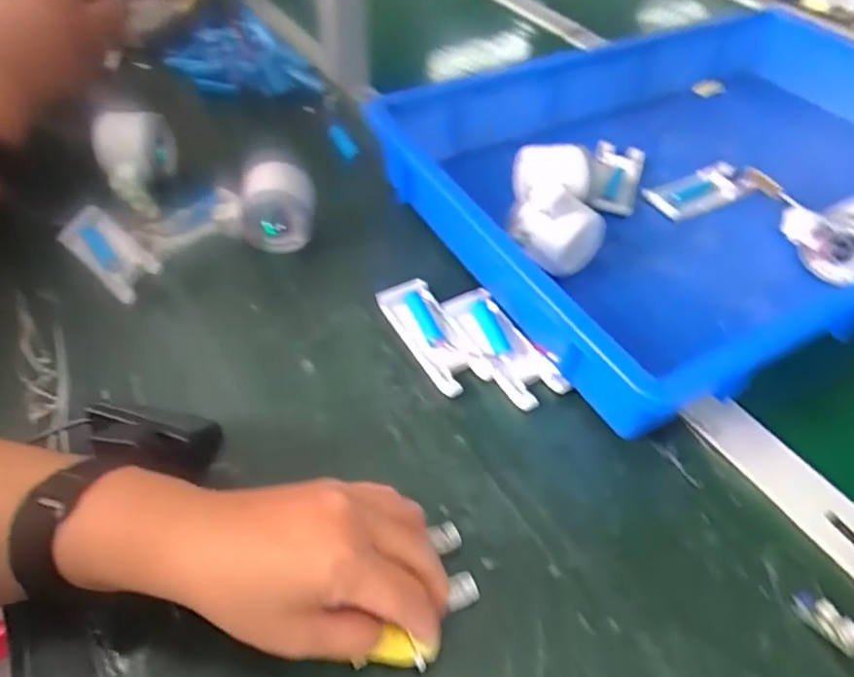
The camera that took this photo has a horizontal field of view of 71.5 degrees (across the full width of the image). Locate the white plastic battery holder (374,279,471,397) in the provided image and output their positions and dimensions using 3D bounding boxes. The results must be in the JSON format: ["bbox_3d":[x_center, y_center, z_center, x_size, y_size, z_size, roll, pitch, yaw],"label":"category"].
[{"bbox_3d":[0.005,-0.004,0.441,0.042,0.016,0.102,-24,54,-21],"label":"white plastic battery holder"}]

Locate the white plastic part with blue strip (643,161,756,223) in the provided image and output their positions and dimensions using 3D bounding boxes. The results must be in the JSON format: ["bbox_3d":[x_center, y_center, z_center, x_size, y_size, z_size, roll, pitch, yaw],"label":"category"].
[{"bbox_3d":[0.260,-0.140,0.564,0.110,0.007,0.042,-21,71,-19],"label":"white plastic part with blue strip"}]

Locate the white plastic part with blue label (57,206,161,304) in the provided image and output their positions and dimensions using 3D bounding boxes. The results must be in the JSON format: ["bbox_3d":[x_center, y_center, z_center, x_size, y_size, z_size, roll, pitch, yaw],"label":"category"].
[{"bbox_3d":[-0.257,-0.069,0.483,0.096,0.011,0.045,40,98,17],"label":"white plastic part with blue label"}]

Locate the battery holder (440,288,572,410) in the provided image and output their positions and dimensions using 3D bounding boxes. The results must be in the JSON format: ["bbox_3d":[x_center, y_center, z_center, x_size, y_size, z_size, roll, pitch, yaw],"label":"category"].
[{"bbox_3d":[0.057,0.003,0.435,0.044,0.014,0.108,-21,53,-19],"label":"battery holder"}]

